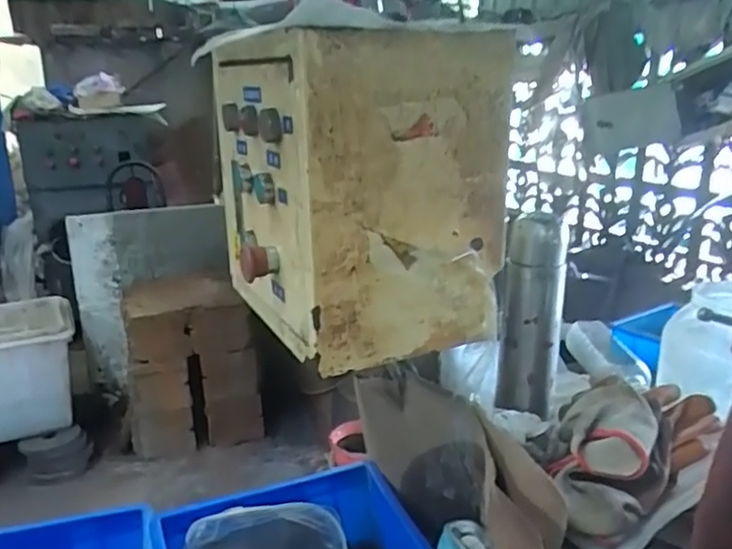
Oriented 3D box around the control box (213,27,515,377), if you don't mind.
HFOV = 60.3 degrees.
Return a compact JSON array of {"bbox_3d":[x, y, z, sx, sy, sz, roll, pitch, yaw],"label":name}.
[{"bbox_3d":[-0.018,-0.091,0.666,0.209,0.282,0.304,-8,18,-26],"label":"control box"}]

